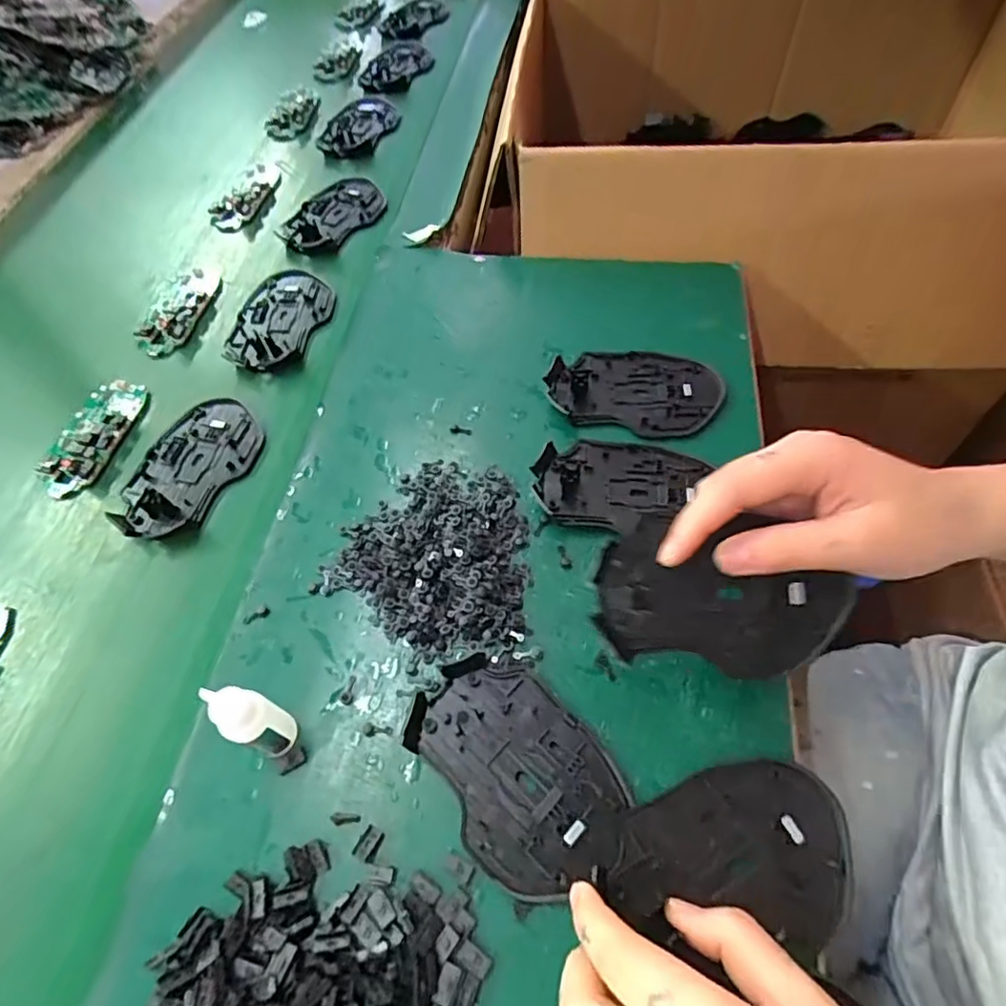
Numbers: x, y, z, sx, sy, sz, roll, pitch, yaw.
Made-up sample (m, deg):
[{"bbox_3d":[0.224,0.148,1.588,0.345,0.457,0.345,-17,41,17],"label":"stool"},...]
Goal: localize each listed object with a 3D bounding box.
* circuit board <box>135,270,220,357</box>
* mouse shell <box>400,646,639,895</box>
[{"bbox_3d":[-0.267,-0.162,0.492,0.046,0.011,0.095,7,58,9],"label":"circuit board"},{"bbox_3d":[0.006,0.123,0.281,0.073,0.014,0.105,-37,61,-18],"label":"mouse shell"}]

